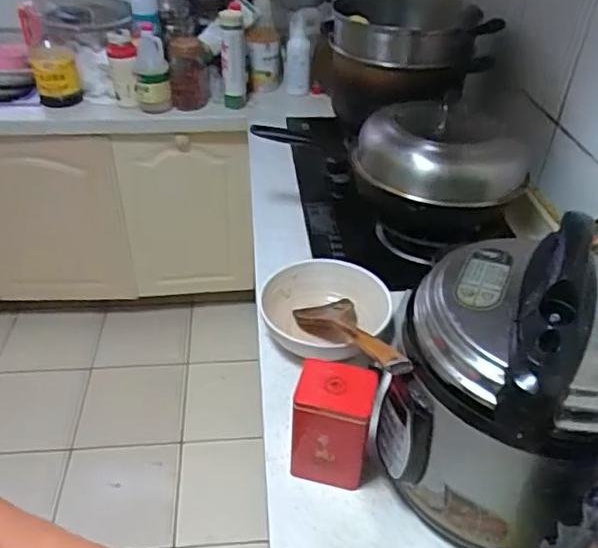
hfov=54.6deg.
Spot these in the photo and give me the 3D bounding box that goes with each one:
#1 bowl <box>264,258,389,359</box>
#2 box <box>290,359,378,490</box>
[{"bbox_3d":[0.037,0.057,0.873,0.184,0.060,0.192,1,39,-1],"label":"bowl"},{"bbox_3d":[0.039,0.177,0.675,0.084,0.144,0.065,12,40,12],"label":"box"}]

